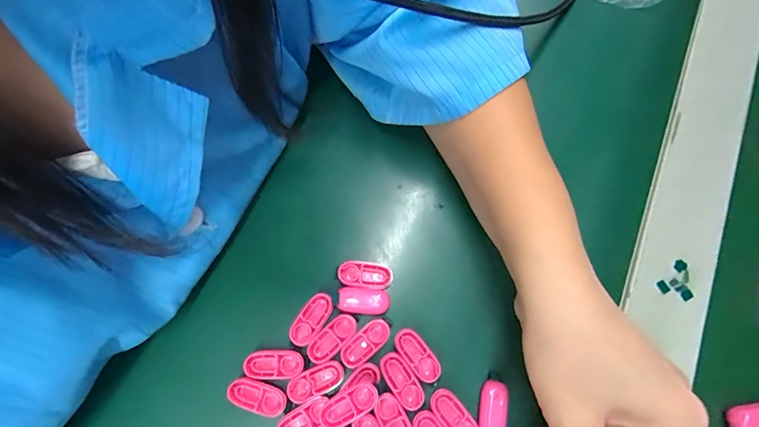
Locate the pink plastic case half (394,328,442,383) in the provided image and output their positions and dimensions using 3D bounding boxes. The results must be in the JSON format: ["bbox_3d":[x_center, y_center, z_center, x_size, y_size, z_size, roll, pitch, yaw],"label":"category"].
[{"bbox_3d":[0.023,0.085,0.234,0.016,0.004,0.034,-38,78,-11],"label":"pink plastic case half"}]

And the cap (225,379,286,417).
[{"bbox_3d":[-0.072,0.108,0.228,0.035,0.004,0.016,19,75,4],"label":"cap"}]

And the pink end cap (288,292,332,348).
[{"bbox_3d":[-0.042,0.065,0.239,0.016,0.004,0.034,31,76,7],"label":"pink end cap"}]

